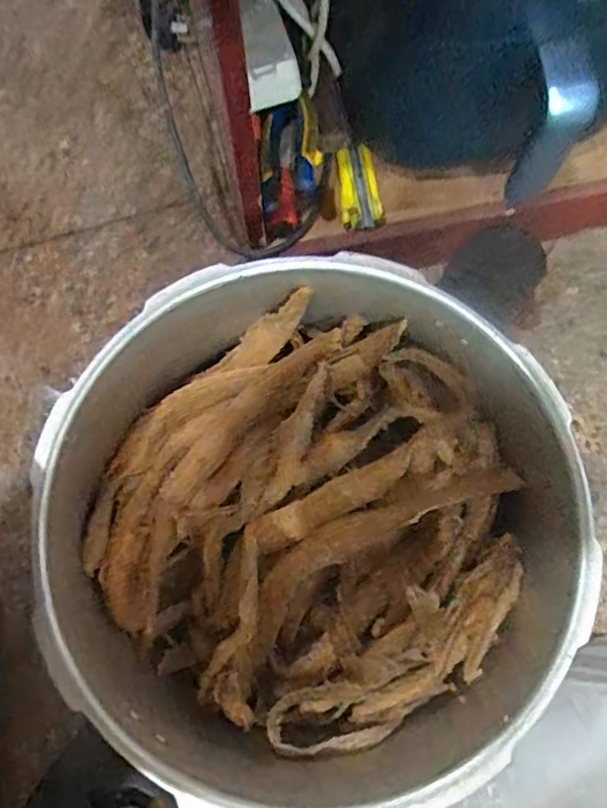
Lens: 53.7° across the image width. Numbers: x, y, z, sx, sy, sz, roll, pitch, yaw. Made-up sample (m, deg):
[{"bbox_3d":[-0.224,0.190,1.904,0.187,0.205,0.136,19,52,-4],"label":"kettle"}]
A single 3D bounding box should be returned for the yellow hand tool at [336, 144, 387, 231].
[{"bbox_3d":[0.050,-0.201,0.550,0.039,0.017,0.080,-10,77,-2],"label":"yellow hand tool"}]

